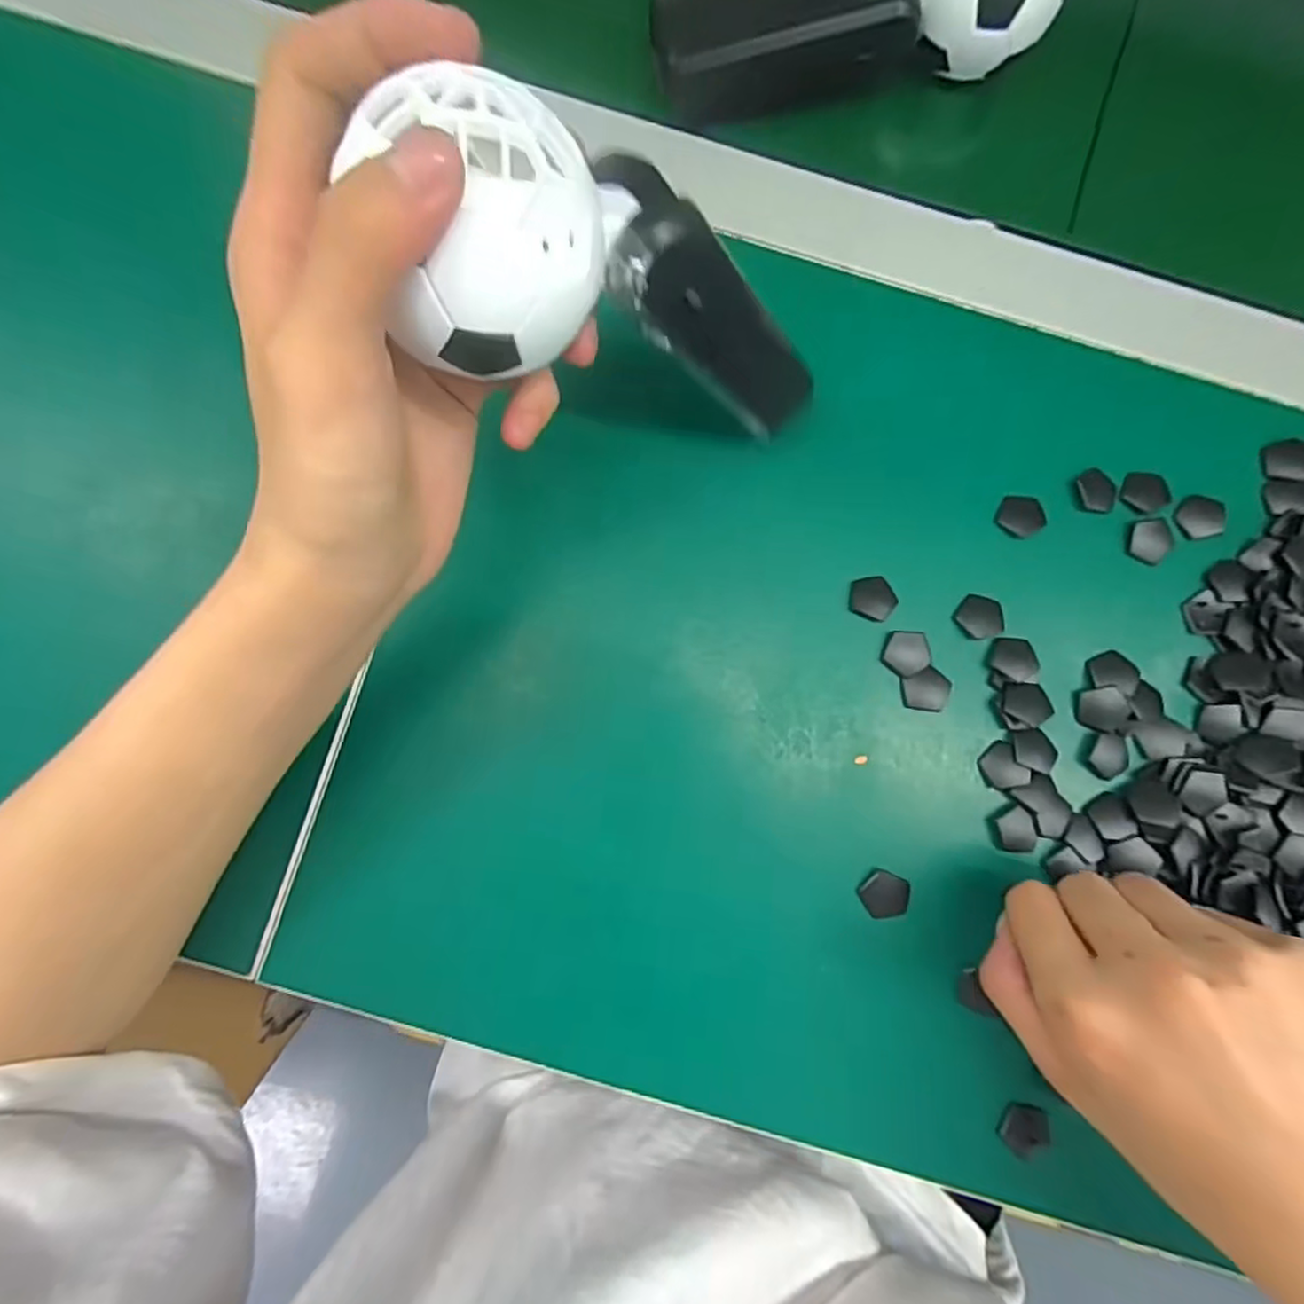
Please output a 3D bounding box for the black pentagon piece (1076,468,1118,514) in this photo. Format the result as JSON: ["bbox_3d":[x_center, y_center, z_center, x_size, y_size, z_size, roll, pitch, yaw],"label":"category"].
[{"bbox_3d":[0.189,-0.069,0.276,0.017,0.004,0.019,-7,84,-3],"label":"black pentagon piece"}]

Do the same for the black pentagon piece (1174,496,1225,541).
[{"bbox_3d":[0.233,-0.057,0.276,0.021,0.004,0.018,-10,84,-3],"label":"black pentagon piece"}]

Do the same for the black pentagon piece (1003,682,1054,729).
[{"bbox_3d":[0.151,0.021,0.265,0.019,0.006,0.017,6,83,-1],"label":"black pentagon piece"}]

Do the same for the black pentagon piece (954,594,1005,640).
[{"bbox_3d":[0.136,-0.015,0.269,0.018,0.004,0.019,-39,86,-6],"label":"black pentagon piece"}]

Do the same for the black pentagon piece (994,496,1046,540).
[{"bbox_3d":[0.156,-0.057,0.273,0.019,0.004,0.018,14,83,0],"label":"black pentagon piece"}]

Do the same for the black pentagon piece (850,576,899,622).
[{"bbox_3d":[0.092,-0.022,0.269,0.019,0.004,0.019,11,83,-1],"label":"black pentagon piece"}]

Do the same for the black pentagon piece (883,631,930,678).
[{"bbox_3d":[0.105,0.000,0.266,0.018,0.004,0.019,19,83,0],"label":"black pentagon piece"}]

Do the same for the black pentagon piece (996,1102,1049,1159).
[{"bbox_3d":[0.143,0.182,0.248,0.017,0.004,0.018,36,84,2],"label":"black pentagon piece"}]

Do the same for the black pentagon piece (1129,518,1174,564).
[{"bbox_3d":[0.211,-0.047,0.274,0.018,0.004,0.018,16,83,0],"label":"black pentagon piece"}]

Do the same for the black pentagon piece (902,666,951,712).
[{"bbox_3d":[0.111,0.015,0.265,0.019,0.004,0.017,9,83,-1],"label":"black pentagon piece"}]

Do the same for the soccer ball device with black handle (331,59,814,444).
[{"bbox_3d":[-0.001,-0.107,0.193,0.046,0.169,0.057,-22,79,41],"label":"soccer ball device with black handle"}]

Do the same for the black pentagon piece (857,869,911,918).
[{"bbox_3d":[0.092,0.096,0.257,0.019,0.004,0.018,19,83,0],"label":"black pentagon piece"}]

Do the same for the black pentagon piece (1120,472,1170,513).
[{"bbox_3d":[0.211,-0.069,0.277,0.020,0.004,0.018,25,83,1],"label":"black pentagon piece"}]

